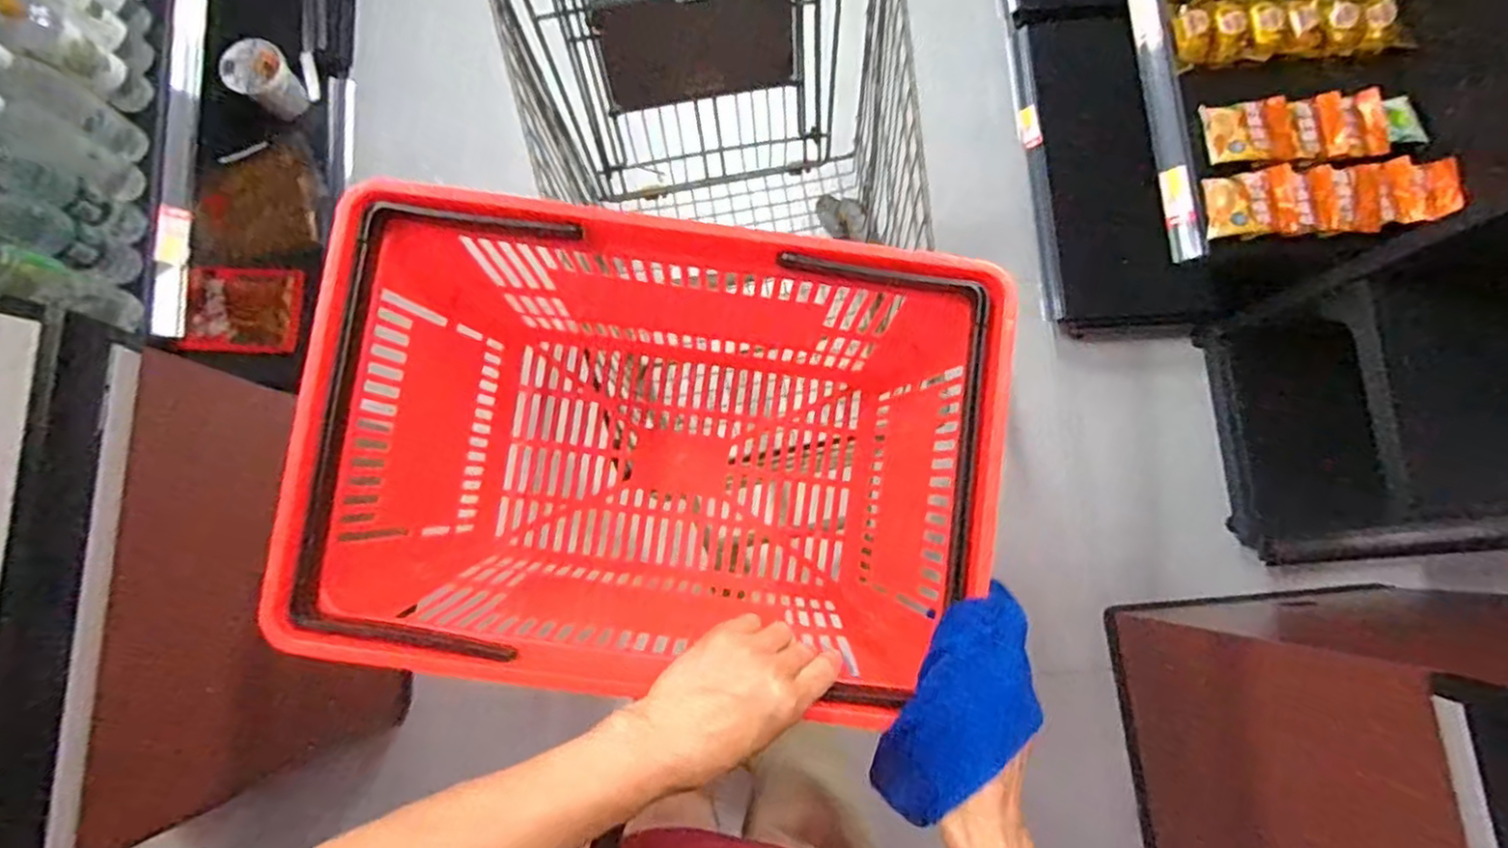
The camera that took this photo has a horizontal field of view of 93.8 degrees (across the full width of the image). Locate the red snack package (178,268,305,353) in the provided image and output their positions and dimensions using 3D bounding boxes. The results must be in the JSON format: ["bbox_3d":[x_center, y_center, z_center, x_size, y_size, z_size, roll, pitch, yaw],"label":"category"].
[{"bbox_3d":[-0.965,-0.216,1.339,0.024,0.209,0.159,17,100,16],"label":"red snack package"}]

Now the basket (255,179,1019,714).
[{"bbox_3d":[-0.067,0.034,0.592,0.469,0.278,0.317,5,80,1],"label":"basket"}]

